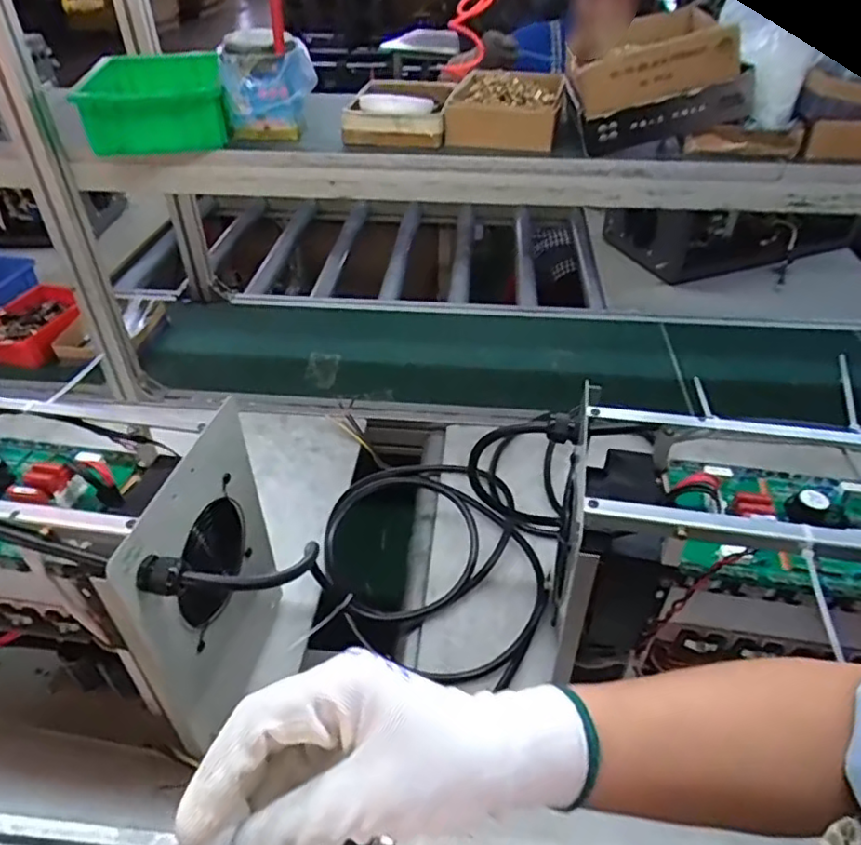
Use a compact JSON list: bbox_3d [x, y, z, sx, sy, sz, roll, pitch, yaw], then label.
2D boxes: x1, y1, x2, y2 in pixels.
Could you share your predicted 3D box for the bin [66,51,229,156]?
[{"bbox_3d":[-0.379,-0.440,0.883,0.174,0.071,0.266,-13,42,-15],"label":"bin"}]

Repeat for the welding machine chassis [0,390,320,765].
[{"bbox_3d":[-0.390,0.138,0.609,0.508,0.302,0.204,6,40,8],"label":"welding machine chassis"}]

